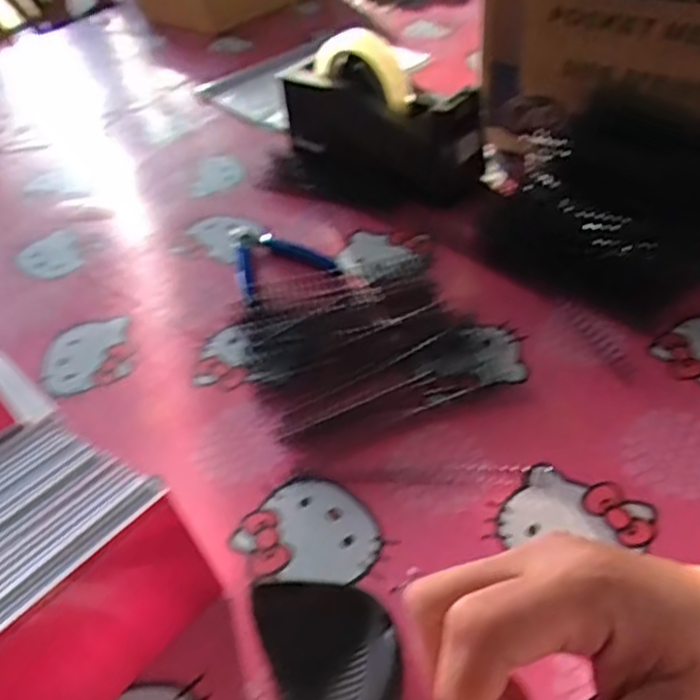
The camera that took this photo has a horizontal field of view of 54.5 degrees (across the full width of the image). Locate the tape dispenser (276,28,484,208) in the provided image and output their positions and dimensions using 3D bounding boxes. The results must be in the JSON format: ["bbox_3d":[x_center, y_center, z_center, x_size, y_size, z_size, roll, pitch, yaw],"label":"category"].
[{"bbox_3d":[0.030,-0.222,0.647,0.206,0.120,0.078,29,55,33],"label":"tape dispenser"}]

